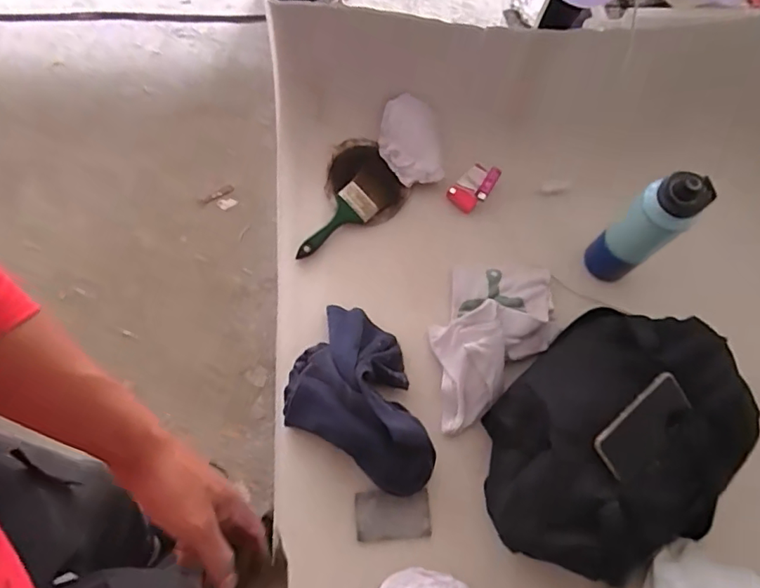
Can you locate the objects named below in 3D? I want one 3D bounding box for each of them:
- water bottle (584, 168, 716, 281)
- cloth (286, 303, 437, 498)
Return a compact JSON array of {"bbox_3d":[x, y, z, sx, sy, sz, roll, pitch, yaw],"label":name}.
[{"bbox_3d":[0.423,-0.105,0.852,0.063,0.265,0.080,-42,76,-17],"label":"water bottle"},{"bbox_3d":[-0.010,0.156,0.838,0.271,0.093,0.217,31,70,9],"label":"cloth"}]

